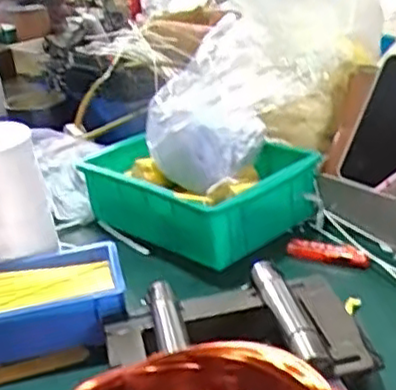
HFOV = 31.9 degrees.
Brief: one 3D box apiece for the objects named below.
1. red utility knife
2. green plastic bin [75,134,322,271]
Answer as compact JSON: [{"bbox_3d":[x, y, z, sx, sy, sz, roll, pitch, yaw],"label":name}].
[{"bbox_3d":[0.128,0.057,0.685,0.081,0.011,0.023,5,27,23],"label":"red utility knife"},{"bbox_3d":[-0.005,-0.010,0.784,0.237,0.074,0.159,17,33,41],"label":"green plastic bin"}]

